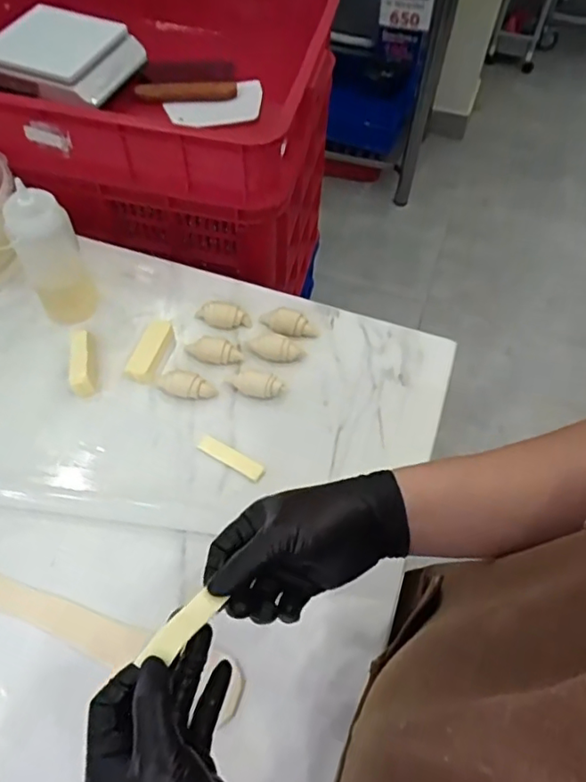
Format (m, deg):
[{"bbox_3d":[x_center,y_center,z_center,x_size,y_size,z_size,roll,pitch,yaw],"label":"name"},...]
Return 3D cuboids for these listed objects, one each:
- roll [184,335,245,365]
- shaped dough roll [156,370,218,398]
[{"bbox_3d":[-0.093,-0.047,0.679,0.067,0.025,0.024,17,58,7],"label":"roll"},{"bbox_3d":[-0.121,-0.007,0.656,0.068,0.018,0.029,19,58,8],"label":"shaped dough roll"}]

